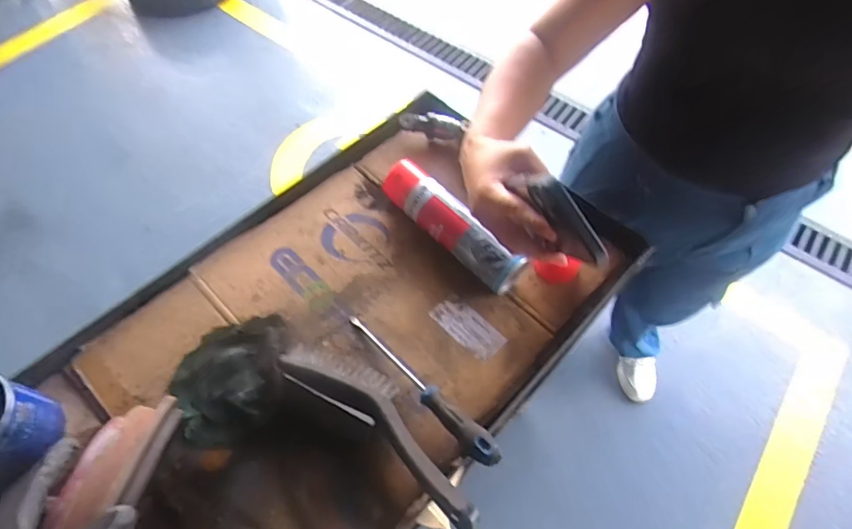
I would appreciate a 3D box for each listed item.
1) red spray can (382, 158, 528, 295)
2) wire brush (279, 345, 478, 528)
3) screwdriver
[{"bbox_3d":[0.034,-0.058,0.681,0.059,0.056,0.241,-37,68,-21],"label":"red spray can"},{"bbox_3d":[-0.049,0.172,0.543,0.284,0.050,0.077,35,64,16],"label":"wire brush"},{"bbox_3d":[-0.009,0.143,0.578,0.028,0.029,0.252,-37,52,-21],"label":"screwdriver"}]

